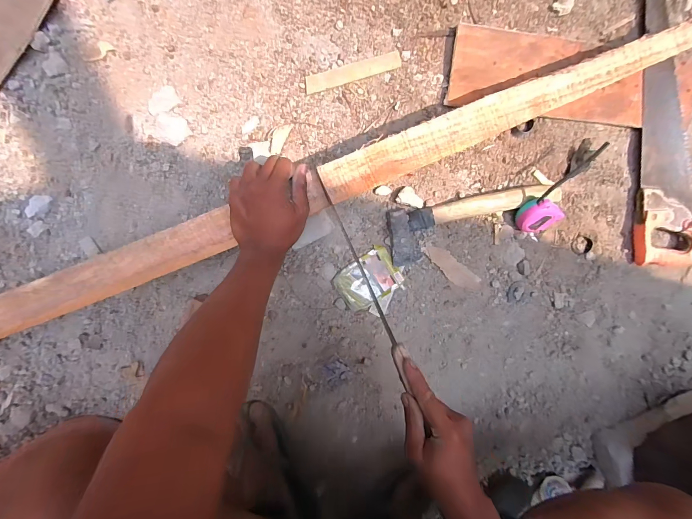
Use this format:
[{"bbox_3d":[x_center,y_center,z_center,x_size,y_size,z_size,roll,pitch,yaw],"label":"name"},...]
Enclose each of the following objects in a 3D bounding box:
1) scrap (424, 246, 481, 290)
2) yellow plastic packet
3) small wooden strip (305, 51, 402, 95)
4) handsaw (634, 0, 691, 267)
[{"bbox_3d":[0.198,0.017,0.604,0.124,0.012,0.036,41,93,-9],"label":"scrap"},{"bbox_3d":[0.048,0.046,0.589,0.114,0.011,0.105,-36,100,0],"label":"yellow plastic packet"},{"bbox_3d":[0.012,-0.307,0.534,0.161,0.005,0.025,-18,99,-3],"label":"small wooden strip"},{"bbox_3d":[0.588,-0.242,0.591,0.105,0.034,0.506,-7,99,-4],"label":"handsaw"}]

